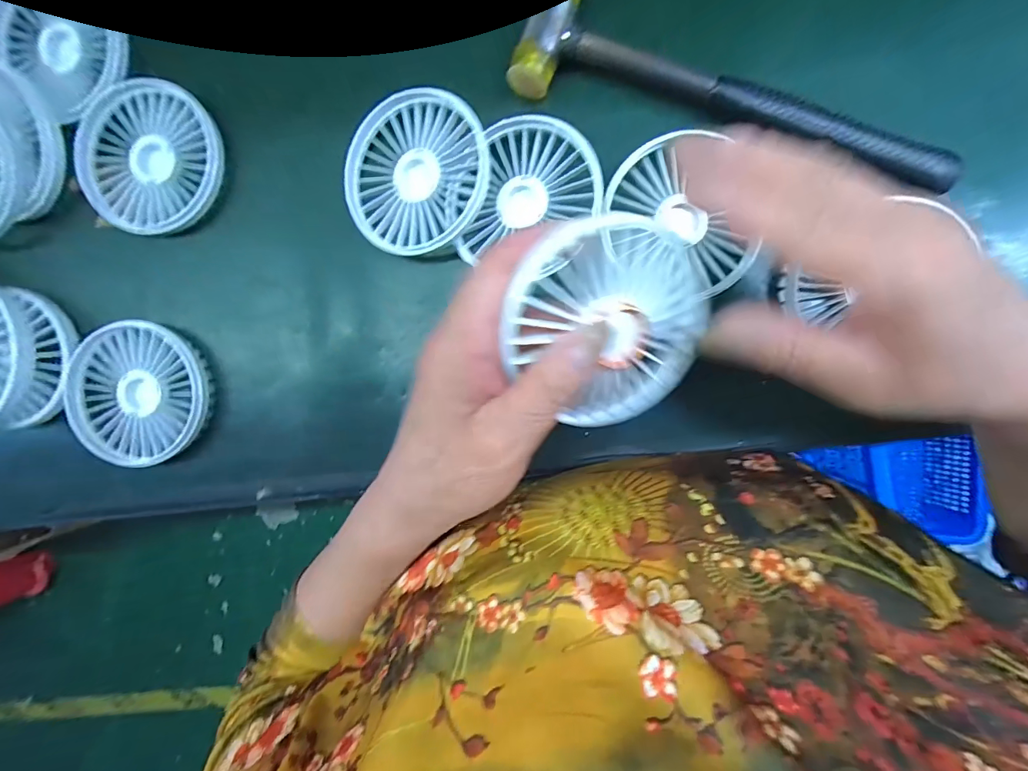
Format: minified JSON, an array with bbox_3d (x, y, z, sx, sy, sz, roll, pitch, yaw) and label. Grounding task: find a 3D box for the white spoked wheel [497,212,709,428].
[{"bbox_3d":[0.038,-0.028,0.189,0.080,0.022,0.087,-9,116,-19],"label":"white spoked wheel"}]

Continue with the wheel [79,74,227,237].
[{"bbox_3d":[-0.228,-0.142,0.277,0.086,0.009,0.089,0,92,4],"label":"wheel"}]

